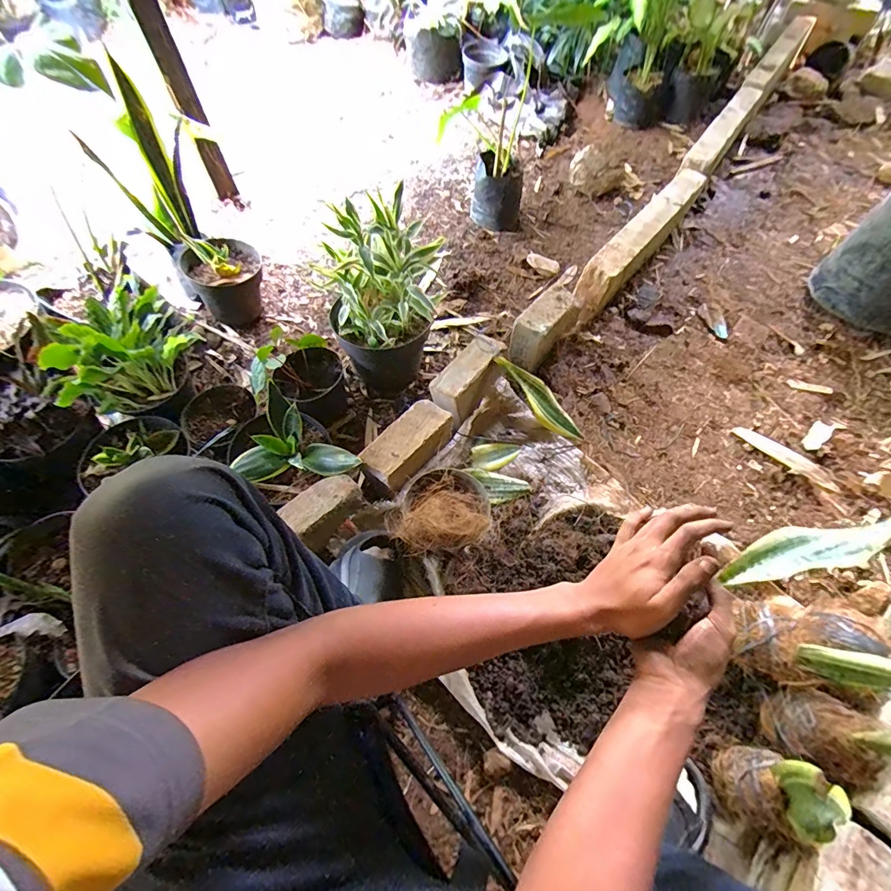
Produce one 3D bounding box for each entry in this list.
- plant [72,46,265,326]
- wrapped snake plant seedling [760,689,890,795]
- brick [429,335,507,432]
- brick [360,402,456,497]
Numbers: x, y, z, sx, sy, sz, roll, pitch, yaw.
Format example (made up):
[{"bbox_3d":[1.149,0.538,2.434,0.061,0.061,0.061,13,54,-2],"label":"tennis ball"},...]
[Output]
[{"bbox_3d":[-0.588,-0.510,0.996,0.194,0.491,0.200,-32,64,-15],"label":"plant"},{"bbox_3d":[0.517,0.351,0.497,0.112,0.296,0.095,39,68,21],"label":"wrapped snake plant seedling"},{"bbox_3d":[0.046,-0.144,0.901,0.090,0.066,0.191,32,66,18],"label":"brick"},{"bbox_3d":[-0.071,-0.003,0.811,0.088,0.059,0.178,37,68,20],"label":"brick"}]

